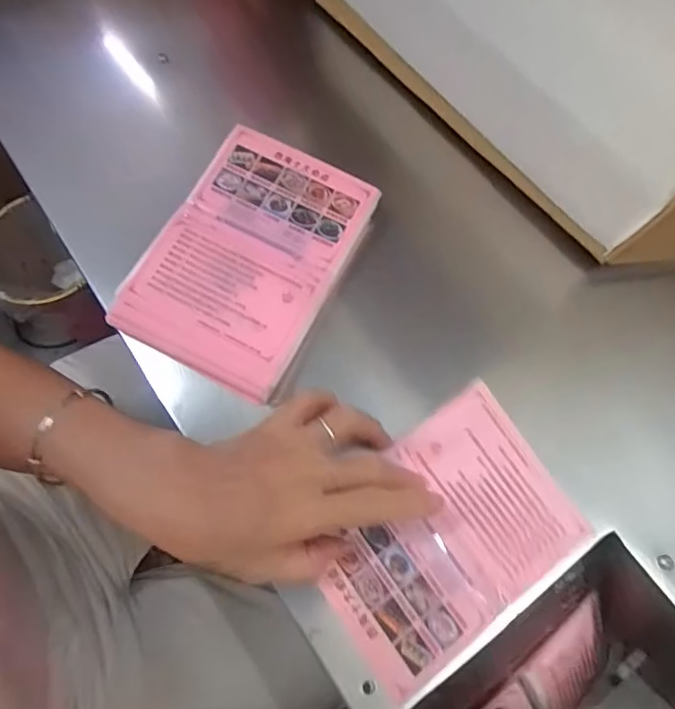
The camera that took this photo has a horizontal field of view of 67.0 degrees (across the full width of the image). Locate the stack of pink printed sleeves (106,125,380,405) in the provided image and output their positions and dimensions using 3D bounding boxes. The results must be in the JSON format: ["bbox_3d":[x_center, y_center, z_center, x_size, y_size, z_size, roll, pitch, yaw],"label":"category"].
[{"bbox_3d":[-0.060,-0.070,0.363,0.126,0.019,0.176,26,71,8],"label":"stack of pink printed sleeves"}]

